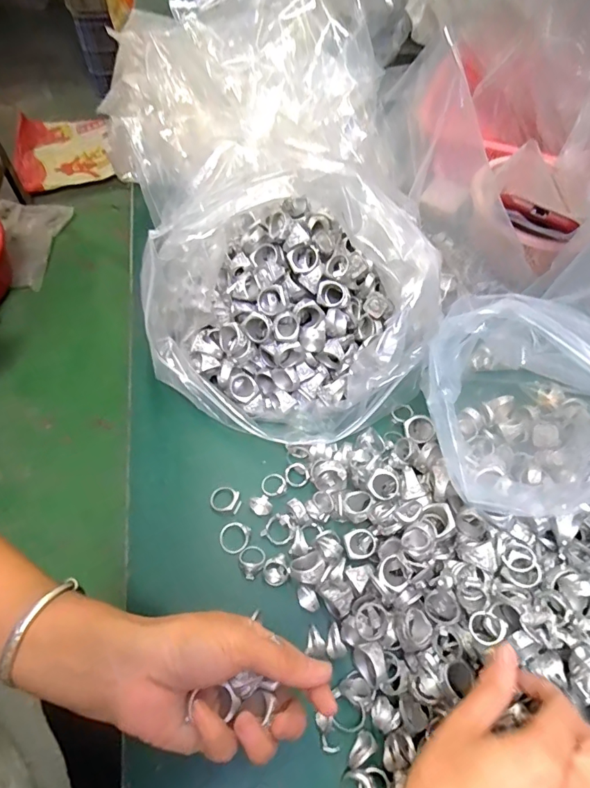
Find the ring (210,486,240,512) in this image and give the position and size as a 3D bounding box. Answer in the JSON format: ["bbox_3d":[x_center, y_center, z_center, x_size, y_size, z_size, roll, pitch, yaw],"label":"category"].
[{"bbox_3d":[-0.060,0.088,0.385,0.022,0.008,0.021,2,60,-3],"label":"ring"}]

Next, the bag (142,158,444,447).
[{"bbox_3d":[0.004,-0.076,0.397,0.238,0.159,0.205,-35,68,-21],"label":"bag"}]

